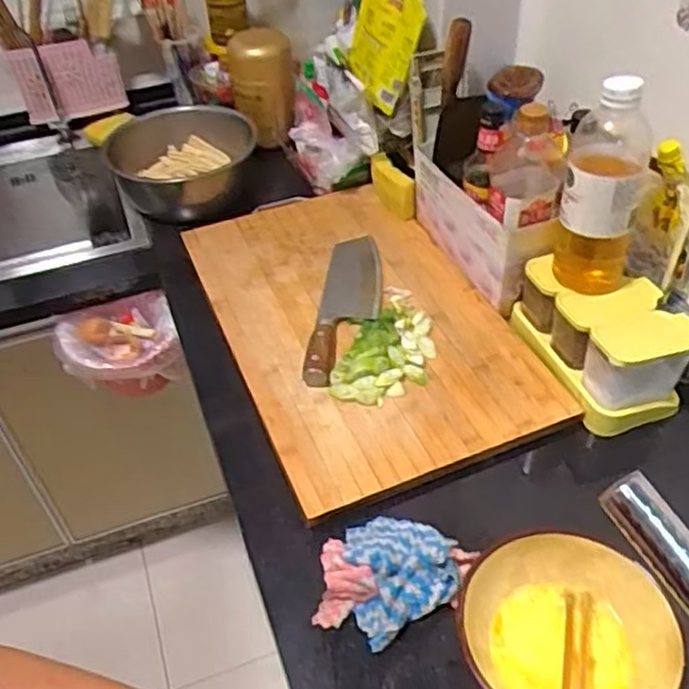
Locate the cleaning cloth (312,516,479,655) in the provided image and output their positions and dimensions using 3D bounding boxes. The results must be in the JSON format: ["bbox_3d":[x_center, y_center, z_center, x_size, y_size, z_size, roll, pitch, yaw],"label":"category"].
[{"bbox_3d":[0.040,0.214,0.679,0.146,0.029,0.111,-21,47,-17],"label":"cleaning cloth"}]

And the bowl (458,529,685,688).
[{"bbox_3d":[0.185,0.246,0.599,0.171,0.054,0.170,7,46,11],"label":"bowl"}]

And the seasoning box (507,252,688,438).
[{"bbox_3d":[0.301,-0.023,0.828,0.121,0.095,0.201,-16,46,-12],"label":"seasoning box"}]

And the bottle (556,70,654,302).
[{"bbox_3d":[0.287,-0.172,0.787,0.087,0.241,0.095,14,47,17],"label":"bottle"}]

